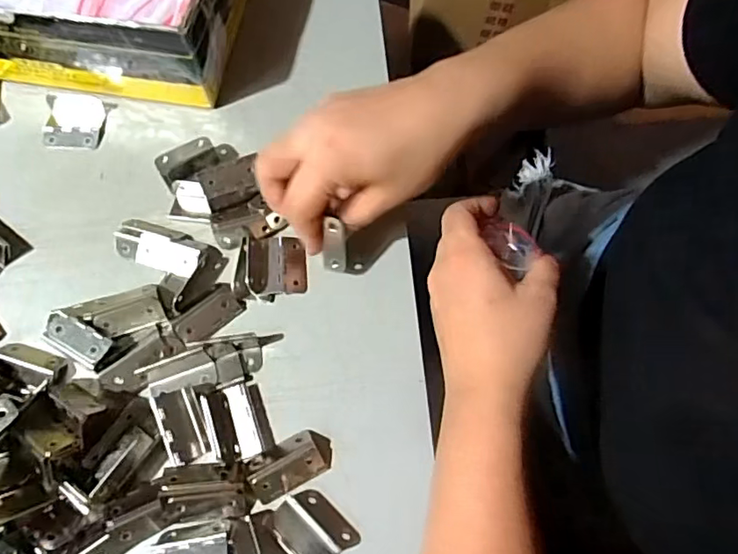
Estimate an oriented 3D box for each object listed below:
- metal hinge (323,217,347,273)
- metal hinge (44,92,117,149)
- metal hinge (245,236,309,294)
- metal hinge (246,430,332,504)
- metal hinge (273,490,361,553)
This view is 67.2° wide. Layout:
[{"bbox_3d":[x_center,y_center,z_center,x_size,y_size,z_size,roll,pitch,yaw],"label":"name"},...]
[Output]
[{"bbox_3d":[-0.021,-0.018,0.347,0.014,0.038,0.005,1,42,-1],"label":"metal hinge"},{"bbox_3d":[-0.220,-0.118,0.415,0.044,0.008,0.046,7,66,2],"label":"metal hinge"},{"bbox_3d":[-0.061,-0.009,0.367,0.038,0.007,0.041,-3,66,-2],"label":"metal hinge"},{"bbox_3d":[-0.045,0.106,0.317,0.048,0.009,0.026,-26,69,-12],"label":"metal hinge"},{"bbox_3d":[-0.031,0.139,0.305,0.042,0.004,0.033,42,72,16],"label":"metal hinge"}]

